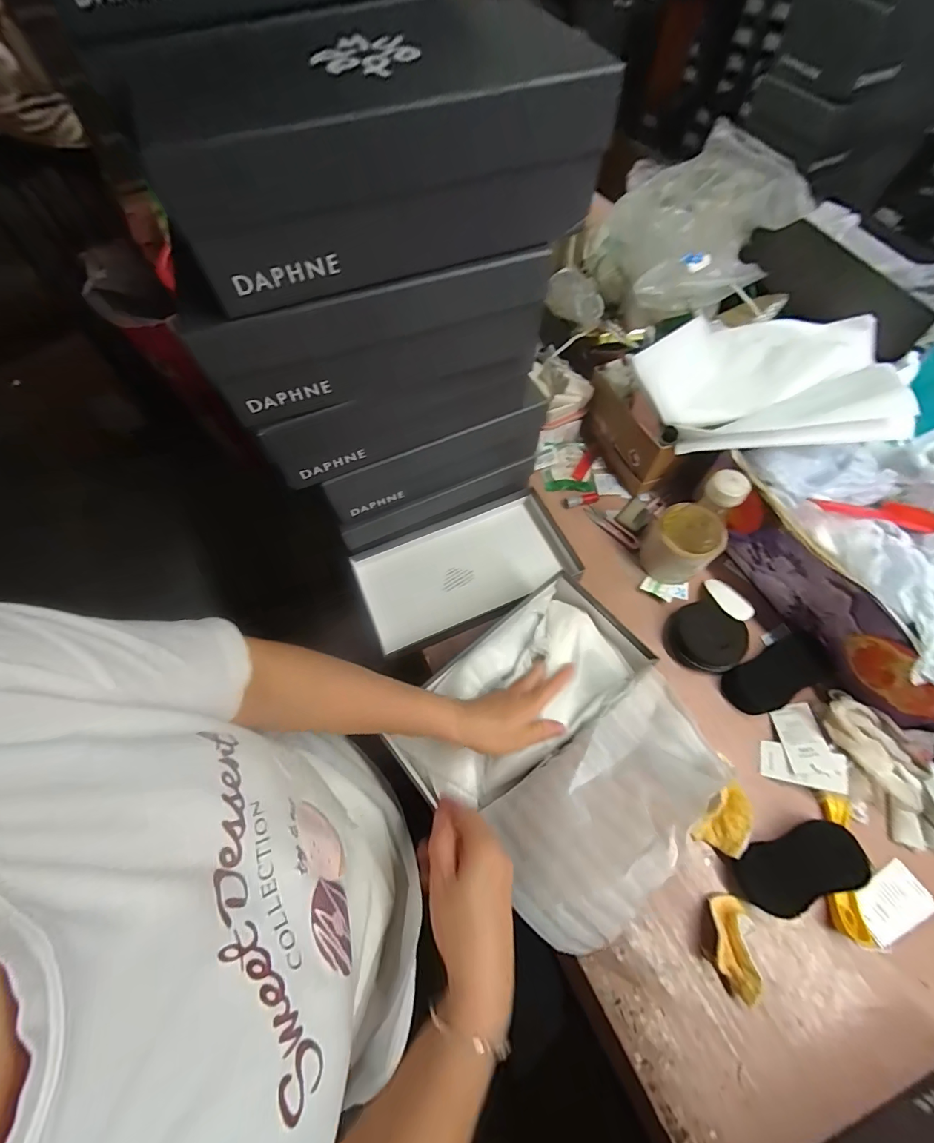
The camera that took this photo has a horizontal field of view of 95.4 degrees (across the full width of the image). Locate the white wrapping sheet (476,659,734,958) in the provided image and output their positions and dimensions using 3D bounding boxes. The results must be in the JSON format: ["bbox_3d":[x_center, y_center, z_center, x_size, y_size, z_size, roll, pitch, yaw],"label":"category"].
[{"bbox_3d":[0.139,0.213,0.407,0.243,0.032,0.138,-31,35,-18],"label":"white wrapping sheet"}]

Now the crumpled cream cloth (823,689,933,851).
[{"bbox_3d":[0.488,0.234,0.478,0.079,0.053,0.200,-27,67,-10],"label":"crumpled cream cloth"}]

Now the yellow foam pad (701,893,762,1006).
[{"bbox_3d":[0.269,0.380,0.433,0.042,0.036,0.079,12,66,8],"label":"yellow foam pad"}]

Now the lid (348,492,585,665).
[{"bbox_3d":[-0.001,-0.006,0.624,0.308,0.036,0.157,-22,66,-8],"label":"lid"}]

